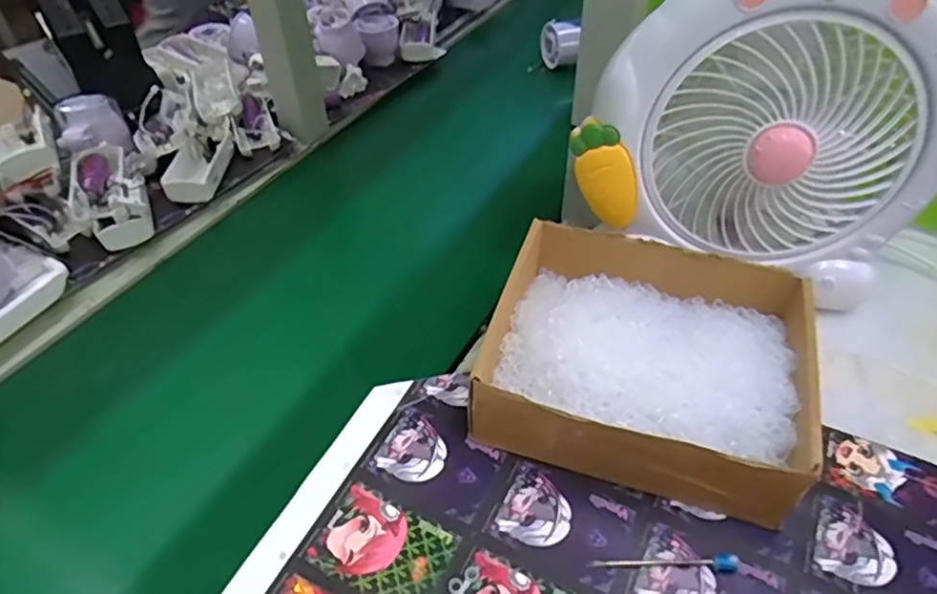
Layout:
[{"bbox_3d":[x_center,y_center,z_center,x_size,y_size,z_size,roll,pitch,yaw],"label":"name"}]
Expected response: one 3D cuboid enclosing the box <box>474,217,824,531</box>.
[{"bbox_3d":[0.124,0.038,0.448,0.220,0.064,0.193,15,48,13],"label":"box"}]

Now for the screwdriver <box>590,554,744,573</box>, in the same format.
[{"bbox_3d":[0.119,0.161,0.375,0.089,0.011,0.011,-1,46,-2],"label":"screwdriver"}]

